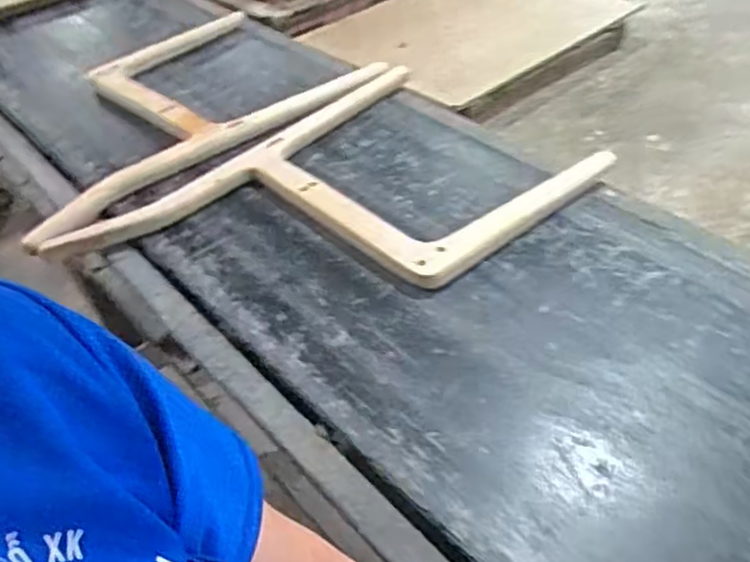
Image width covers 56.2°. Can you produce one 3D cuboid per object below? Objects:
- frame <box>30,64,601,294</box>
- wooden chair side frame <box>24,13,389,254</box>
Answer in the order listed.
[{"bbox_3d":[-0.060,-0.123,1.113,0.729,0.049,0.505,-35,49,-28],"label":"frame"},{"bbox_3d":[-0.380,-0.349,1.352,0.724,0.050,0.402,-34,58,-24],"label":"wooden chair side frame"}]

